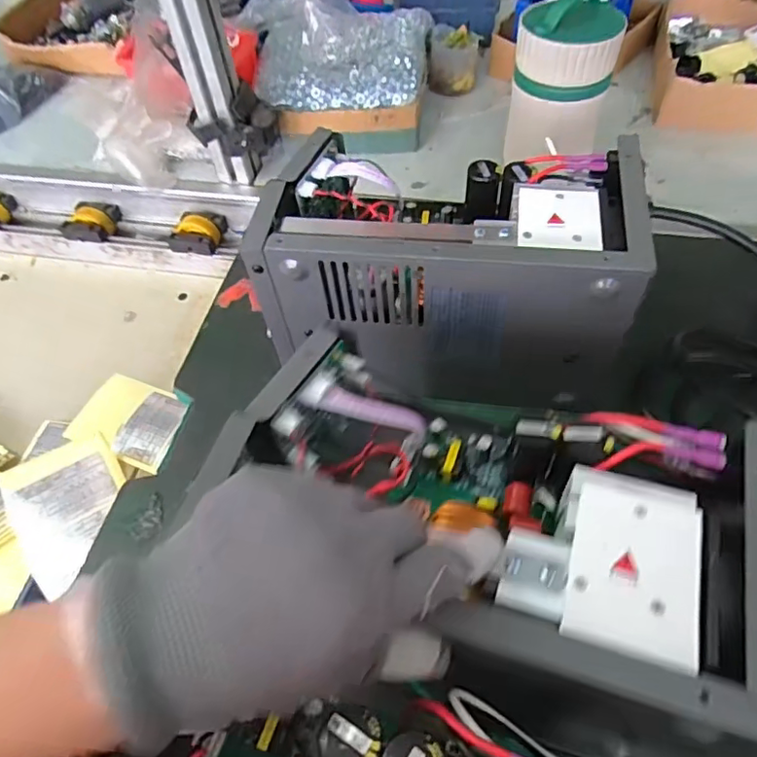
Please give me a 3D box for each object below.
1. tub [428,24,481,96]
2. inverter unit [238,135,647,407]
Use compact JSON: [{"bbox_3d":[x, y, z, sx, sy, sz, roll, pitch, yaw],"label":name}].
[{"bbox_3d":[0.096,-0.411,0.739,0.060,0.068,0.063,-2,54,3],"label":"tub"},{"bbox_3d":[0.052,-0.076,0.447,0.245,0.164,0.131,6,55,9],"label":"inverter unit"}]

